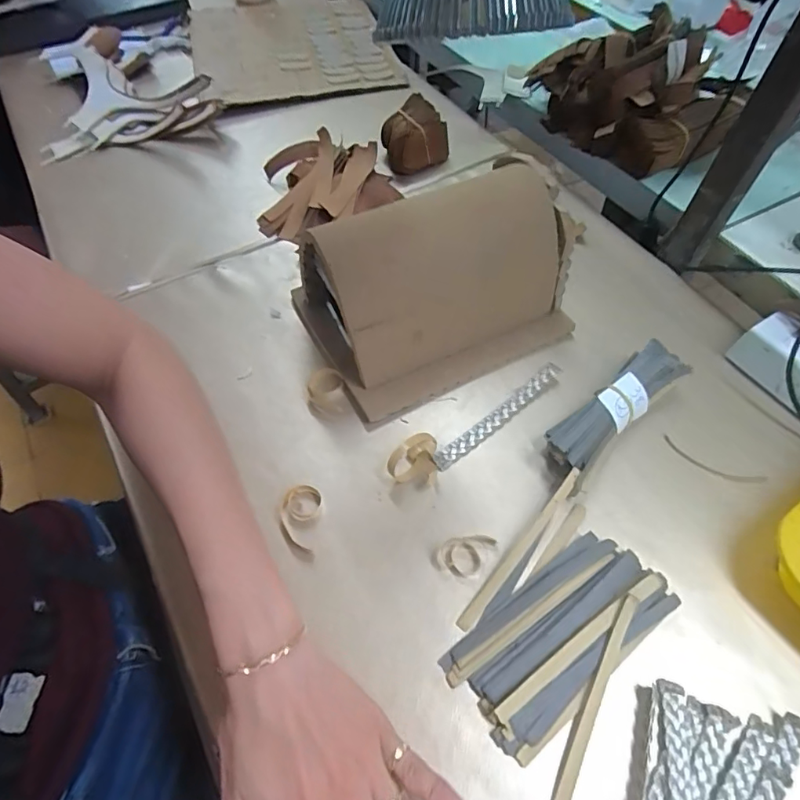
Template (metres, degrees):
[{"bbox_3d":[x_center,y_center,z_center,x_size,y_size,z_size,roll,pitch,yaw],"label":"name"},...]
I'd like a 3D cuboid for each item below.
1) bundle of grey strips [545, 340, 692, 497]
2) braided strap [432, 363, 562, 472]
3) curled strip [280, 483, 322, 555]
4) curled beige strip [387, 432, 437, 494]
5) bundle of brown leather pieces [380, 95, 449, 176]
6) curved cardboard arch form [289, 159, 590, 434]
[{"bbox_3d":[0.166,0.009,0.393,0.145,0.038,0.040,-39,65,-22],"label":"bundle of grey strips"},{"bbox_3d":[0.081,0.012,0.402,0.133,0.011,0.017,-34,63,-20],"label":"braided strap"},{"bbox_3d":[-0.073,0.084,0.360,0.029,0.009,0.046,5,57,3],"label":"curled strip"},{"bbox_3d":[0.010,0.043,0.378,0.036,0.022,0.039,1,57,1],"label":"curled beige strip"},{"bbox_3d":[0.016,-0.305,0.584,0.074,0.055,0.060,-27,61,-16],"label":"bundle of brown leather pieces"},{"bbox_3d":[0.029,-0.102,0.419,0.210,0.112,0.153,-23,60,-14],"label":"curved cardboard arch form"}]

